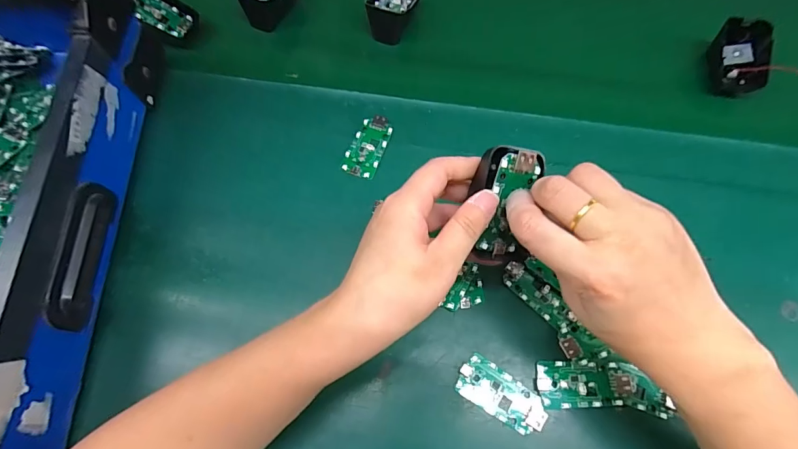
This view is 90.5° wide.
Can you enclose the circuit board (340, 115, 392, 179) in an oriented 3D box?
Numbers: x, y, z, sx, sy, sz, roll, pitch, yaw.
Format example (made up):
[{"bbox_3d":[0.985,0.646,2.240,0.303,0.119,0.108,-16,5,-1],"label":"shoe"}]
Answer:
[{"bbox_3d":[-0.028,-0.073,0.364,0.030,0.008,0.062,18,70,7],"label":"circuit board"}]

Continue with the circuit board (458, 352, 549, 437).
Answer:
[{"bbox_3d":[0.074,0.122,0.283,0.063,0.007,0.031,31,72,12],"label":"circuit board"}]

